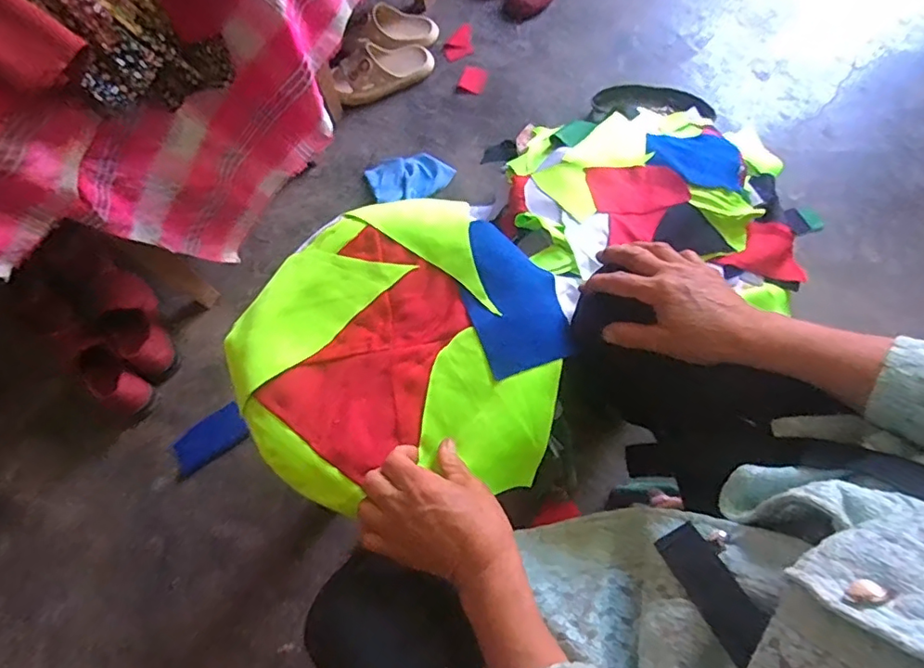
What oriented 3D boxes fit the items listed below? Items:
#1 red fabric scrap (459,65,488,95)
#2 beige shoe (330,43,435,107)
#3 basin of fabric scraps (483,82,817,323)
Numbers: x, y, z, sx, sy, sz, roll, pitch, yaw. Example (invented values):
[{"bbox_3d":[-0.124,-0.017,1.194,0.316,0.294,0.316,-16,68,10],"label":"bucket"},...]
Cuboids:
[{"bbox_3d":[0.024,-0.508,1.110,0.052,0.004,0.060,16,70,9],"label":"red fabric scrap"},{"bbox_3d":[-0.154,-0.519,1.084,0.206,0.072,0.083,-27,70,-8],"label":"beige shoe"},{"bbox_3d":[0.316,-0.259,0.923,0.491,0.151,0.465,-1,69,2],"label":"basin of fabric scraps"}]

